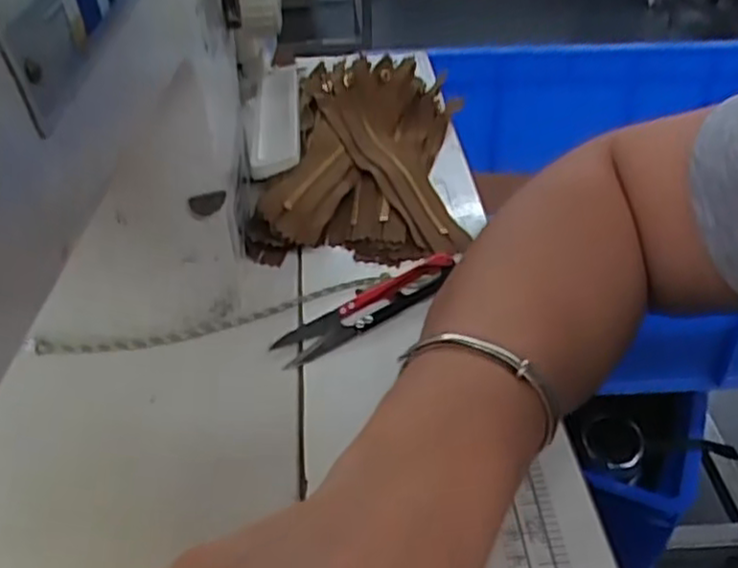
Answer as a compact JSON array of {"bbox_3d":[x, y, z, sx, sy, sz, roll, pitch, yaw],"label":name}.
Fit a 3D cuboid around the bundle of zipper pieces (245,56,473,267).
[{"bbox_3d":[-0.003,-0.094,0.493,0.118,0.036,0.221,2,38,3],"label":"bundle of zipper pieces"}]

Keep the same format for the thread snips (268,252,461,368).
[{"bbox_3d":[0.001,0.011,0.372,0.106,0.009,0.025,-22,42,-25],"label":"thread snips"}]

